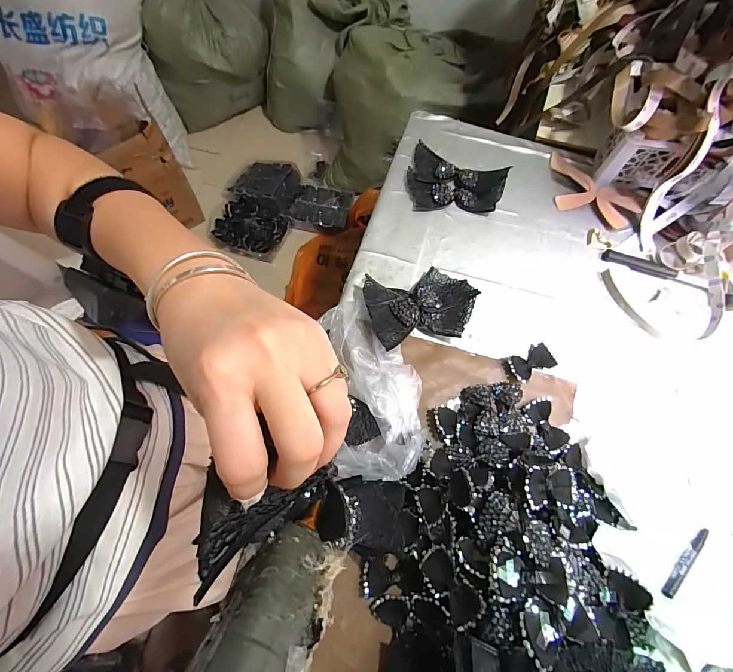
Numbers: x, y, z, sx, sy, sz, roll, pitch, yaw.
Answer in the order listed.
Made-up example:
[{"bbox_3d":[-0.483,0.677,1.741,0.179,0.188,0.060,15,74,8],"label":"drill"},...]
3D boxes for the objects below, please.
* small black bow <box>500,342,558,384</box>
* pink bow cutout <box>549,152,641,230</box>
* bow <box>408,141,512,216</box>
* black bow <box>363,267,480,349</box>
[{"bbox_3d":[0.294,0.049,0.651,0.087,0.021,0.051,-22,75,-8],"label":"small black bow"},{"bbox_3d":[0.464,-0.301,0.763,0.206,0.025,0.113,38,75,10],"label":"pink bow cutout"},{"bbox_3d":[0.184,-0.321,0.766,0.200,0.026,0.149,19,73,4],"label":"bow"},{"bbox_3d":[0.103,-0.055,0.667,0.203,0.044,0.140,-13,73,-6],"label":"black bow"}]

